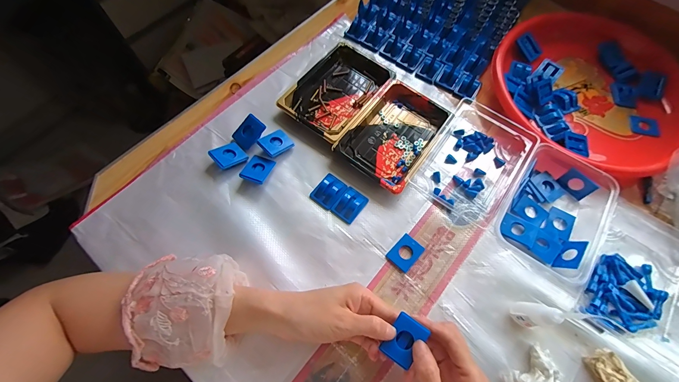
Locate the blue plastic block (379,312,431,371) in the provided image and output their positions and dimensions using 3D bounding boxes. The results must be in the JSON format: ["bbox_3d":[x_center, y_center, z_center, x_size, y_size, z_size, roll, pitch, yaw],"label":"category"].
[{"bbox_3d":[0.064,0.148,0.303,0.032,0.012,0.042,37,70,12],"label":"blue plastic block"}]

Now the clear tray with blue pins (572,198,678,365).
[{"bbox_3d":[0.384,0.103,0.371,0.128,0.034,0.191,32,69,11],"label":"clear tray with blue pins"}]

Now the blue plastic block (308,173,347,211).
[{"bbox_3d":[-0.014,0.000,0.413,0.036,0.013,0.044,34,69,11],"label":"blue plastic block"}]

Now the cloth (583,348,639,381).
[{"bbox_3d":[0.297,0.207,0.326,0.034,0.024,0.067,-9,68,-7],"label":"cloth"}]

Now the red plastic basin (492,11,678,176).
[{"bbox_3d":[0.392,-0.165,0.481,0.296,0.044,0.284,1,67,-2],"label":"red plastic basin"}]

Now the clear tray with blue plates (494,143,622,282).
[{"bbox_3d":[0.282,0.021,0.399,0.115,0.039,0.145,34,70,11],"label":"clear tray with blue plates"}]

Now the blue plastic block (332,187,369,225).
[{"bbox_3d":[0.015,0.017,0.406,0.032,0.016,0.044,34,70,11],"label":"blue plastic block"}]

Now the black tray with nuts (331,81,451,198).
[{"bbox_3d":[0.080,-0.083,0.441,0.110,0.031,0.161,35,70,12],"label":"black tray with nuts"}]

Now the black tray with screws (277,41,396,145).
[{"bbox_3d":[0.002,-0.156,0.470,0.113,0.023,0.174,33,69,11],"label":"black tray with screws"}]

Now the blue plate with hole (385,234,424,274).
[{"bbox_3d":[0.084,0.078,0.386,0.032,0.007,0.040,41,71,14],"label":"blue plate with hole"}]

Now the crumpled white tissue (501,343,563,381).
[{"bbox_3d":[0.210,0.202,0.325,0.065,0.027,0.043,-26,71,-13],"label":"crumpled white tissue"}]

